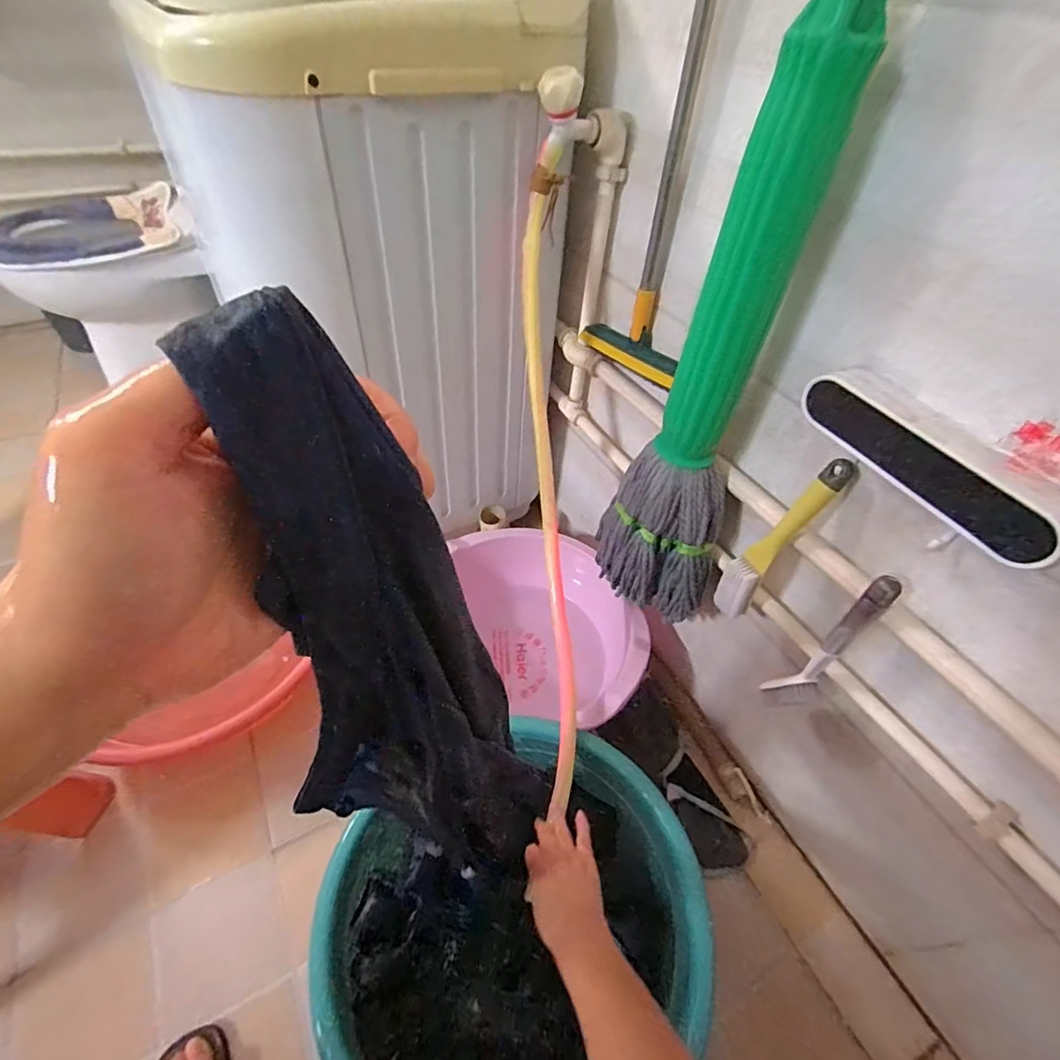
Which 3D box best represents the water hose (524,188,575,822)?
[{"bbox_3d":[0.022,-0.034,0.700,0.046,0.127,0.747,-4,94,-8],"label":"water hose"}]

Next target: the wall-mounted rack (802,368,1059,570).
[{"bbox_3d":[0.333,-0.061,0.440,0.042,0.057,0.226,-21,53,-21],"label":"wall-mounted rack"}]

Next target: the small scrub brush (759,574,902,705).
[{"bbox_3d":[0.319,0.128,0.561,0.033,0.224,0.041,-28,56,-26],"label":"small scrub brush"}]

